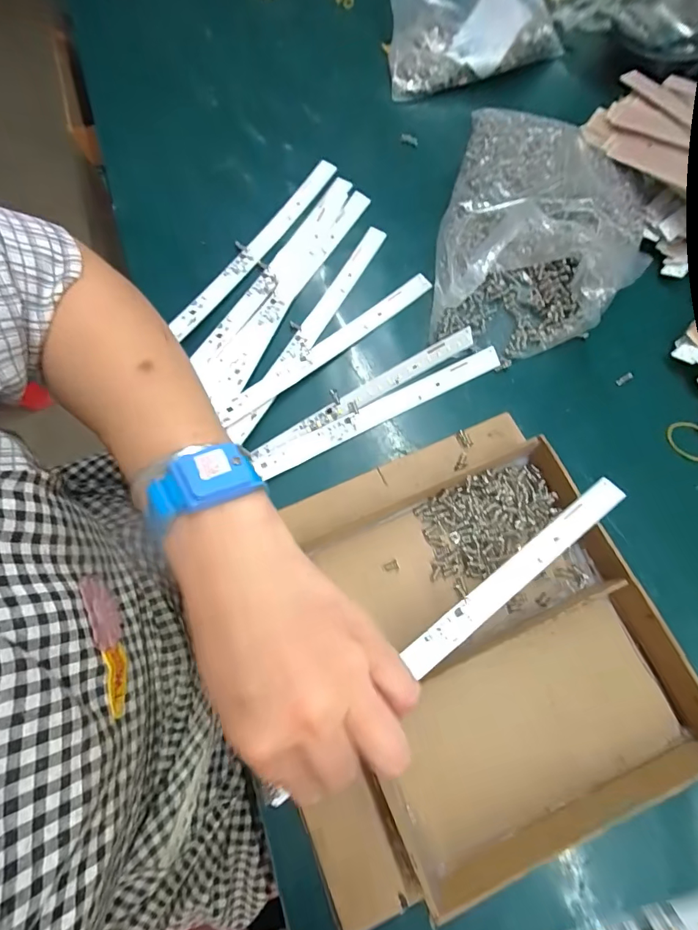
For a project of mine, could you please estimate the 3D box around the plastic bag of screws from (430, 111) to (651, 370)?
[{"bbox_3d":[0.172,-0.219,0.376,0.164,0.065,0.253,14,75,7],"label":"plastic bag of screws"}]

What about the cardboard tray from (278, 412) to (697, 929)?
[{"bbox_3d":[0.069,0.115,0.288,0.255,0.033,0.258,-24,74,-4],"label":"cardboard tray"}]

